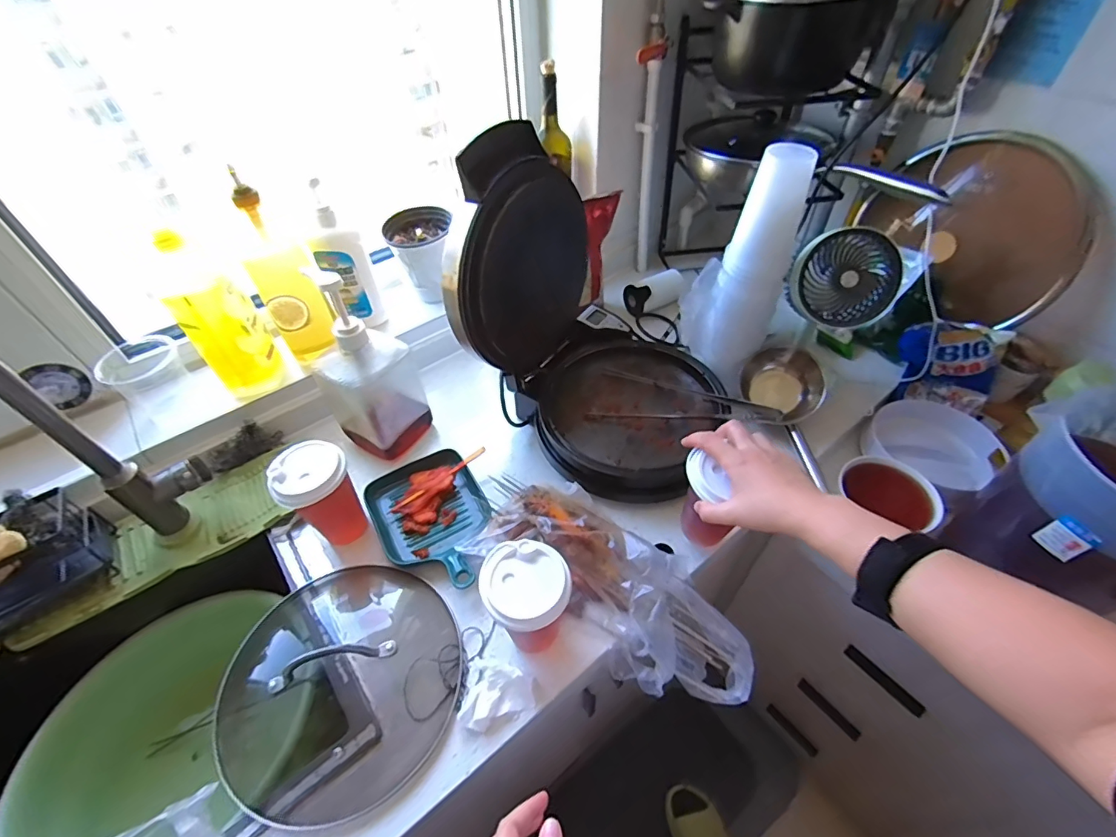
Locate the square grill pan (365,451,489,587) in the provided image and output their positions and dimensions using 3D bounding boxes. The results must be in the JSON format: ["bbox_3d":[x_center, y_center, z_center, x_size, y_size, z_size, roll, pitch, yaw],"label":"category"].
[{"bbox_3d":[-0.169,0.138,0.664,0.143,0.033,0.221,-26,53,-20],"label":"square grill pan"}]

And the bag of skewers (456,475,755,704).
[{"bbox_3d":[0.067,0.200,0.603,0.359,0.091,0.152,28,55,24],"label":"bag of skewers"}]

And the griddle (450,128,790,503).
[{"bbox_3d":[0.073,-0.135,0.649,0.376,0.361,0.304,33,57,27],"label":"griddle"}]

